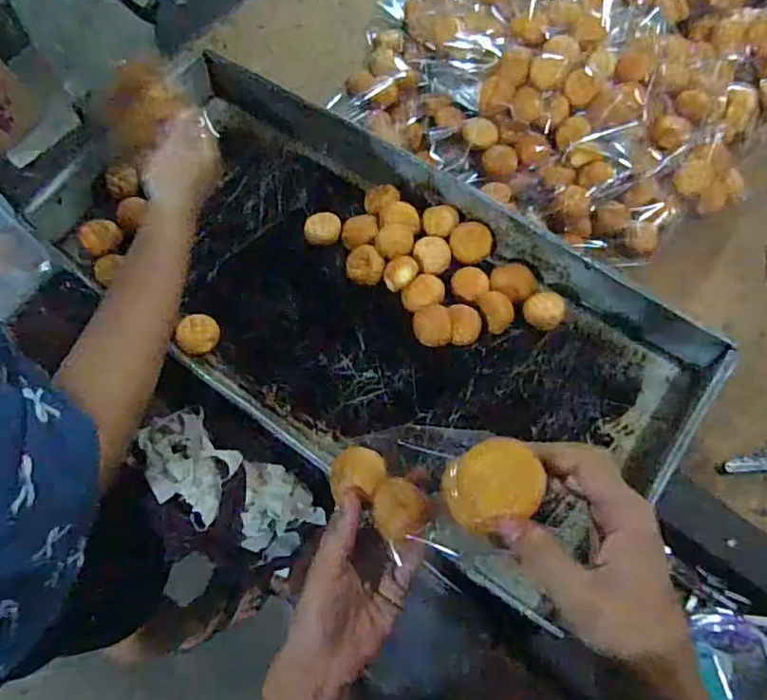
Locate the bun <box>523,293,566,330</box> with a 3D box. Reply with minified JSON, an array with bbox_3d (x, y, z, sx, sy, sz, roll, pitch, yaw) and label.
[{"bbox_3d":[0.195,-0.044,0.718,0.046,0.038,0.043,-2,65,5],"label":"bun"}]

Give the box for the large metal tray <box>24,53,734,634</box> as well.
[{"bbox_3d":[-0.050,-0.082,0.741,0.846,0.107,0.378,32,72,19],"label":"large metal tray"}]

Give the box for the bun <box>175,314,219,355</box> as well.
[{"bbox_3d":[-0.231,-0.020,0.733,0.052,0.030,0.052,-2,65,5],"label":"bun"}]

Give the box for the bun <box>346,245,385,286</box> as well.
[{"bbox_3d":[-0.023,-0.106,0.748,0.048,0.030,0.049,-3,65,5],"label":"bun"}]

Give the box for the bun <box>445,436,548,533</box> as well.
[{"bbox_3d":[0.066,0.081,0.353,0.054,0.025,0.047,-15,65,-6],"label":"bun"}]

